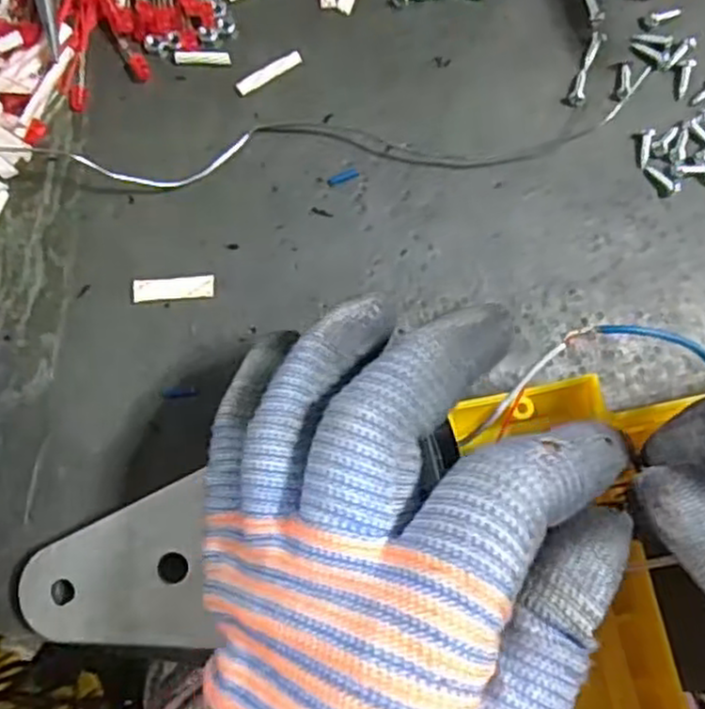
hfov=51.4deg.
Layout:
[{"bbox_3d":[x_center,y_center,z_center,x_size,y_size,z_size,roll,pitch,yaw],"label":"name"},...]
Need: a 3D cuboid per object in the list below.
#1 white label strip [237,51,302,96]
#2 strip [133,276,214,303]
[{"bbox_3d":[-0.030,-0.102,0.265,0.026,0.004,0.005,-33,98,-7],"label":"white label strip"},{"bbox_3d":[-0.062,-0.023,0.252,0.027,0.004,0.008,-5,83,-2],"label":"strip"}]

